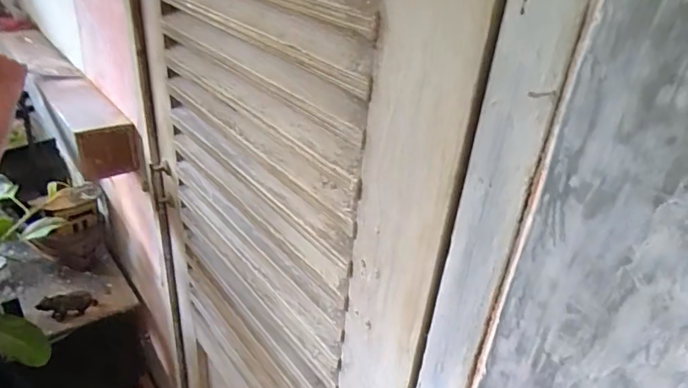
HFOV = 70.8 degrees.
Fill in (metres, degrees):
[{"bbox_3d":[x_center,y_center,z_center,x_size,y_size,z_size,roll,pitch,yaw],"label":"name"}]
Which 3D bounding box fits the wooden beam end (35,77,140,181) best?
[{"bbox_3d":[-0.551,-0.156,1.036,0.106,0.114,0.363,-19,37,-35],"label":"wooden beam end"}]

